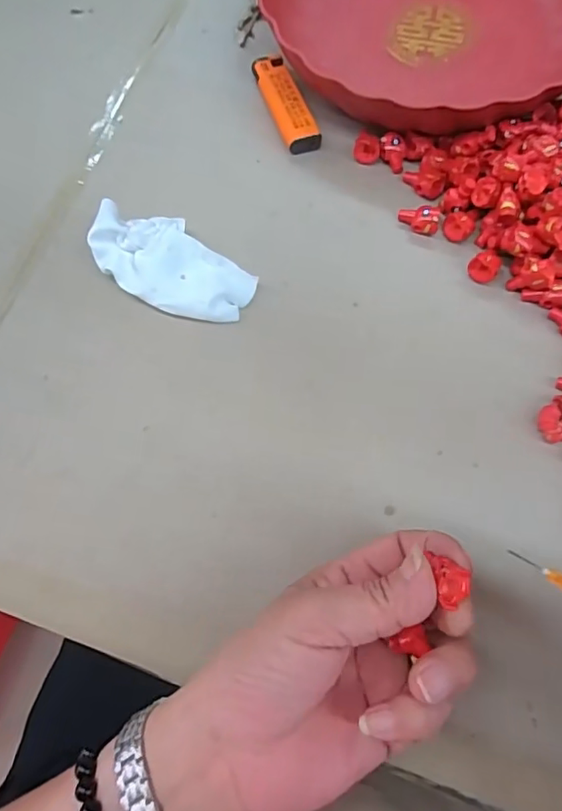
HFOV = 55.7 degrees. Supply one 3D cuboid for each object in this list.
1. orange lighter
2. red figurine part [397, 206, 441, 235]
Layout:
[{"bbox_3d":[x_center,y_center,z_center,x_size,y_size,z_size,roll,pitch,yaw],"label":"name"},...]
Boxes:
[{"bbox_3d":[0.002,-0.209,0.368,0.024,0.012,0.080,-20,72,-5],"label":"orange lighter"},{"bbox_3d":[0.086,-0.116,0.333,0.024,0.011,0.015,6,71,4],"label":"red figurine part"}]

